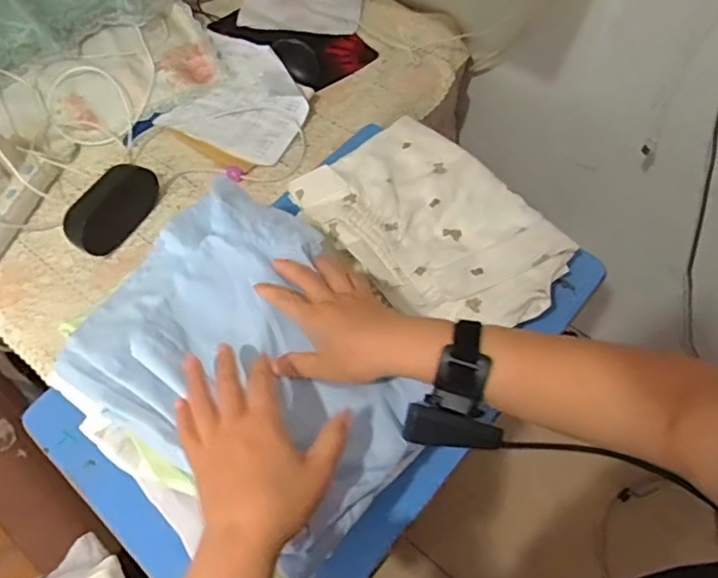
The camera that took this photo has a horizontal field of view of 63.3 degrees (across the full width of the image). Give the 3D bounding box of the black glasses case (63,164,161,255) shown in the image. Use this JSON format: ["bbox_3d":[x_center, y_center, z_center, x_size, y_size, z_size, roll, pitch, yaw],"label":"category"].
[{"bbox_3d":[-0.325,-0.107,0.776,0.049,0.069,0.140,28,64,17],"label":"black glasses case"}]

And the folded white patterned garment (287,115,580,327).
[{"bbox_3d":[0.090,-0.082,0.674,0.201,0.044,0.297,-39,66,-19],"label":"folded white patterned garment"}]

